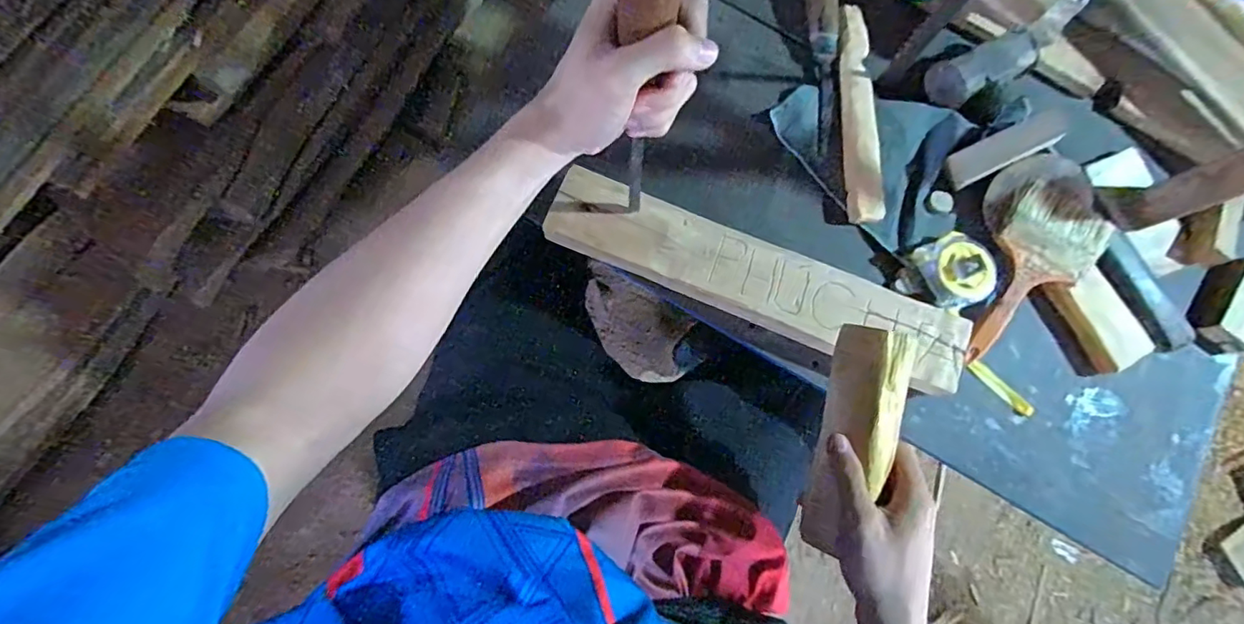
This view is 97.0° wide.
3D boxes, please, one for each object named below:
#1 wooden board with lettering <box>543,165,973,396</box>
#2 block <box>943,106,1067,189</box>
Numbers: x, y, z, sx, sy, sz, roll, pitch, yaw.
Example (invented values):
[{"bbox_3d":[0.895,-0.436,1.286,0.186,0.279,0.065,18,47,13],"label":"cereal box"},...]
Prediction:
[{"bbox_3d":[0.127,-0.029,0.499,0.391,0.041,0.076,21,79,4],"label":"wooden board with lettering"},{"bbox_3d":[0.373,-0.161,0.536,0.106,0.017,0.033,-28,79,13],"label":"block"}]

